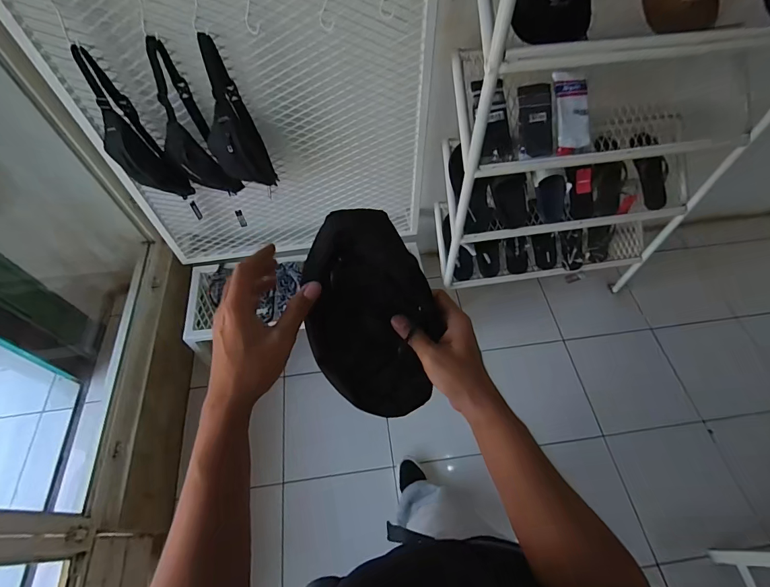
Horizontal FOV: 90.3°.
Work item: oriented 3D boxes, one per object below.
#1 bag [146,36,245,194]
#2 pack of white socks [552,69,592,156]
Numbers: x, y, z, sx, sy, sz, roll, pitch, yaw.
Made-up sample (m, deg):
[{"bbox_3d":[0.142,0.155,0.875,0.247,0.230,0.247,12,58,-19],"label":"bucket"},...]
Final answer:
[{"bbox_3d":[-0.543,-0.446,1.053,0.140,0.434,0.064,-4,58,-2],"label":"bag"},{"bbox_3d":[0.504,-0.485,1.024,0.085,0.037,0.207,-7,96,-4],"label":"pack of white socks"}]

